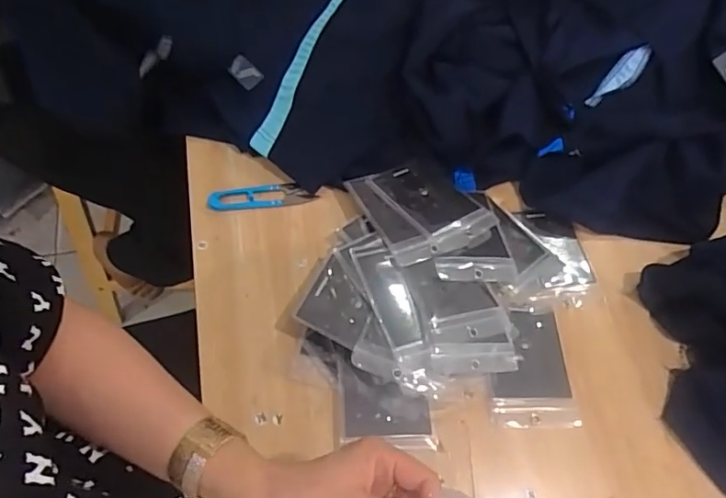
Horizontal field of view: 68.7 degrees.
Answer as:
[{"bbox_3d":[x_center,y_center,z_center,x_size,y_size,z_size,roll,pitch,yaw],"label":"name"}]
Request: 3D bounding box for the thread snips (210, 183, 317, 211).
[{"bbox_3d":[-0.114,-0.059,0.600,0.117,0.005,0.027,-6,76,-13],"label":"thread snips"}]

